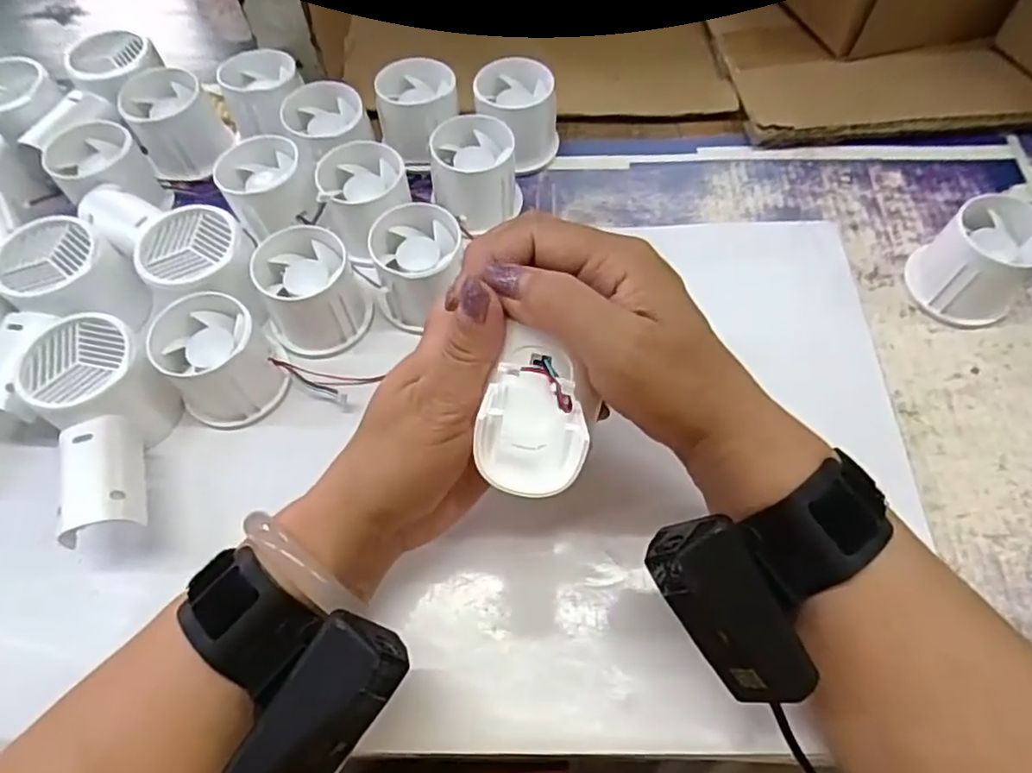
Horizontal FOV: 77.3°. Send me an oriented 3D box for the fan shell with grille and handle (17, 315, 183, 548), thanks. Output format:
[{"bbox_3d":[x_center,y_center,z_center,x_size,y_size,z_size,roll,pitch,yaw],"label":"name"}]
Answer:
[{"bbox_3d":[-0.203,0.021,0.325,0.057,0.053,0.110,-22,62,-10],"label":"fan shell with grille and handle"}]

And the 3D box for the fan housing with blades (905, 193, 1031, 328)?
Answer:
[{"bbox_3d":[0.259,-0.070,0.360,0.054,0.048,0.054,-40,67,-19],"label":"fan housing with blades"}]

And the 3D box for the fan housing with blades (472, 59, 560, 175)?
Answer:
[{"bbox_3d":[0.000,-0.178,0.427,0.051,0.053,0.046,27,65,16],"label":"fan housing with blades"}]

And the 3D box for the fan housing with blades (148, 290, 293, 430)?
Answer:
[{"bbox_3d":[-0.157,-0.015,0.342,0.055,0.047,0.056,-1,61,1],"label":"fan housing with blades"}]

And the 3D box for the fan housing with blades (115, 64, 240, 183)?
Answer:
[{"bbox_3d":[-0.223,-0.173,0.430,0.055,0.047,0.061,-26,63,-13],"label":"fan housing with blades"}]

